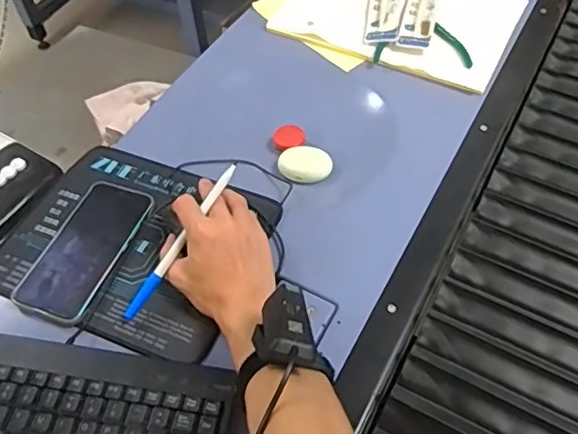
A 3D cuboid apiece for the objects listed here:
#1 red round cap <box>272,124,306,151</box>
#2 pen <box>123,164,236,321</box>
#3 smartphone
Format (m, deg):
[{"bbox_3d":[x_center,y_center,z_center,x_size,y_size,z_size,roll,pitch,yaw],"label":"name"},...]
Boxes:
[{"bbox_3d":[0.001,-0.097,0.703,0.039,0.008,0.038,-2,53,2],"label":"red round cap"},{"bbox_3d":[-0.101,0.023,0.538,0.010,0.012,0.172,31,84,24],"label":"pen"},{"bbox_3d":[-0.206,0.032,0.581,0.080,0.013,0.164,17,56,15],"label":"smartphone"}]

